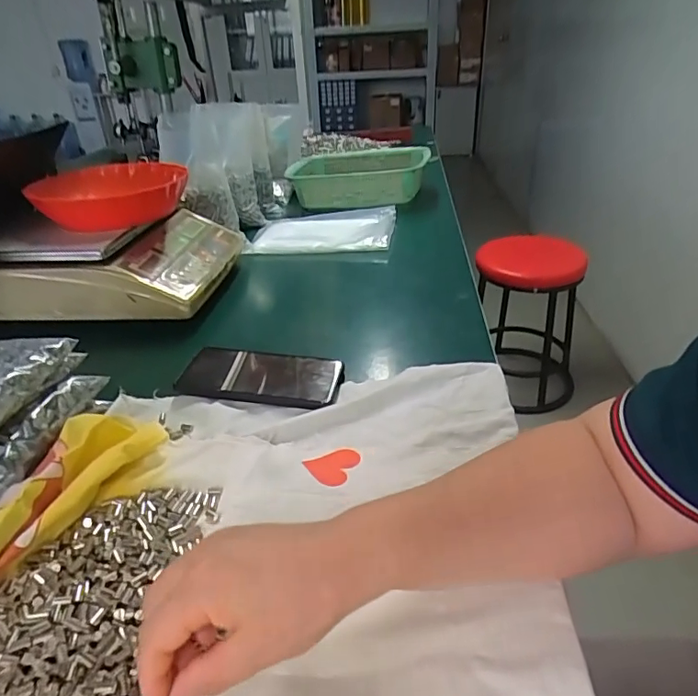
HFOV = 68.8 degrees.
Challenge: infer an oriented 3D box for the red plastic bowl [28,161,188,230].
[{"bbox_3d":[-0.321,-0.217,0.725,0.171,0.055,0.171,-2,31,1],"label":"red plastic bowl"}]

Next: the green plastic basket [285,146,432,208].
[{"bbox_3d":[0.029,-0.381,1.119,0.284,0.101,0.219,6,32,13],"label":"green plastic basket"}]

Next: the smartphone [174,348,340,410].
[{"bbox_3d":[-0.090,0.026,0.527,0.160,0.016,0.075,5,32,12],"label":"smartphone"}]

